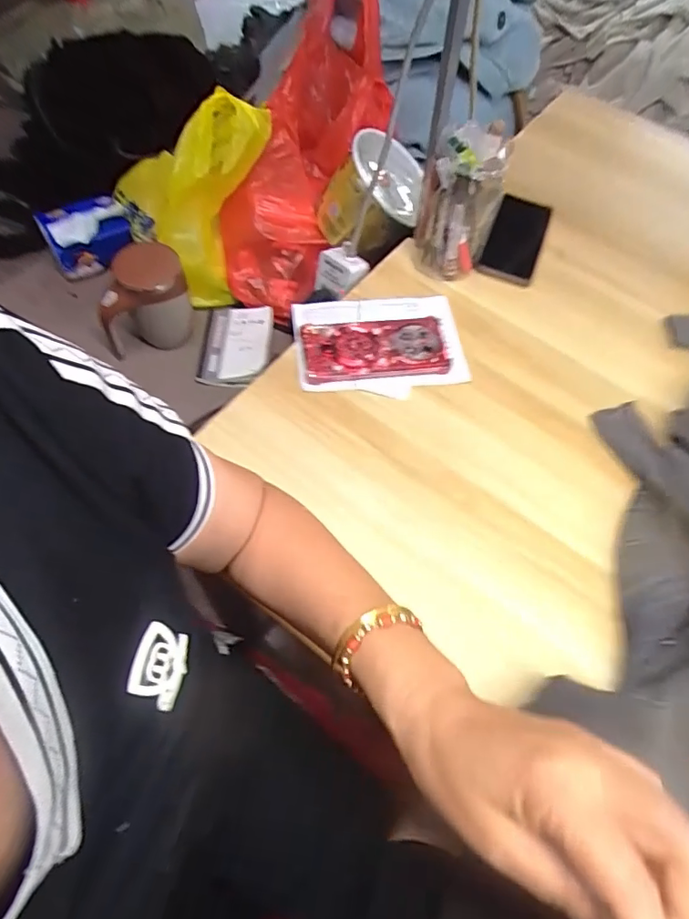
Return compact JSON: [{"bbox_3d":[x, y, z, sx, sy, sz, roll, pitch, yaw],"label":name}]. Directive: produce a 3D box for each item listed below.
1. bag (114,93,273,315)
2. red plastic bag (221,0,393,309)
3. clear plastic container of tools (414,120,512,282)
[{"bbox_3d":[-0.213,-0.406,0.787,0.183,0.227,0.235,-30,68,-18],"label":"bag"},{"bbox_3d":[-0.058,-0.484,0.808,0.168,0.150,0.476,15,79,5],"label":"red plastic bag"},{"bbox_3d":[0.136,-0.304,0.628,0.088,0.142,0.087,16,62,4],"label":"clear plastic container of tools"}]

